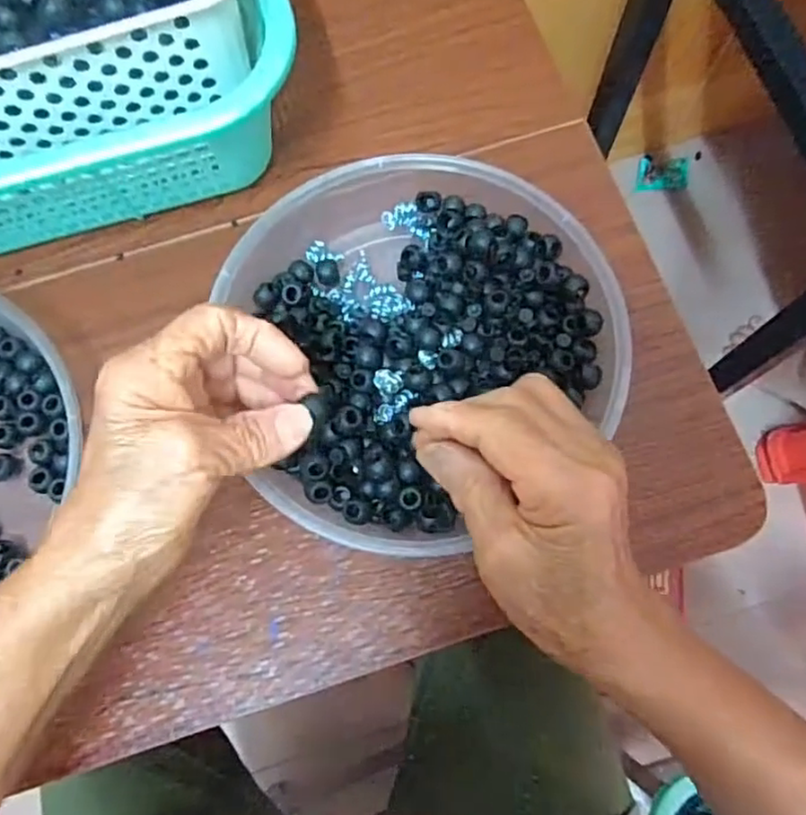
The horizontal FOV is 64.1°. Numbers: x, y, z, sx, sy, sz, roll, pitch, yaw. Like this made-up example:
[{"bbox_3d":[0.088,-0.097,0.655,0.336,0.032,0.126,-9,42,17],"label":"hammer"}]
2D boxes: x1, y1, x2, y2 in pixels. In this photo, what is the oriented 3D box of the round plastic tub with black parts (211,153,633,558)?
[{"bbox_3d":[0.013,-0.041,0.375,0.205,0.053,0.232,-13,75,-2],"label":"round plastic tub with black parts"}]

